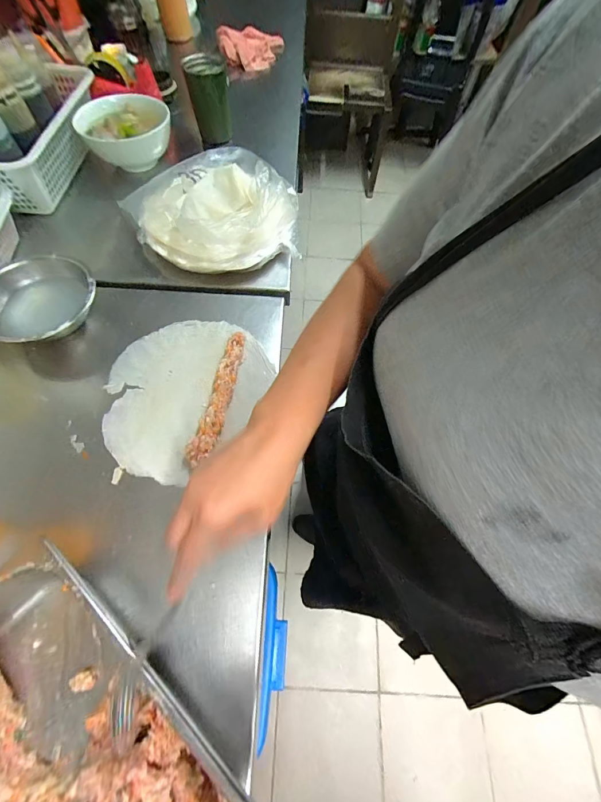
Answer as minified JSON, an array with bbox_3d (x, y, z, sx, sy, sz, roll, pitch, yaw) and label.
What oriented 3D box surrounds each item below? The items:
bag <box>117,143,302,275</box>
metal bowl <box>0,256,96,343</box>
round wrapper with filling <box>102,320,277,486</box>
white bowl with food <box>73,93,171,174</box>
[{"bbox_3d":[-0.148,-0.340,0.568,0.263,0.084,0.281,-29,68,-15],"label":"bag"},{"bbox_3d":[-0.363,-0.131,0.468,0.143,0.070,0.143,1,64,-2],"label":"metal bowl"},{"bbox_3d":[-0.162,-0.023,0.446,0.235,0.020,0.204,-41,72,-20],"label":"round wrapper with filling"},{"bbox_3d":[-0.332,-0.509,0.635,0.162,0.079,0.170,1,64,-2],"label":"white bowl with food"}]

